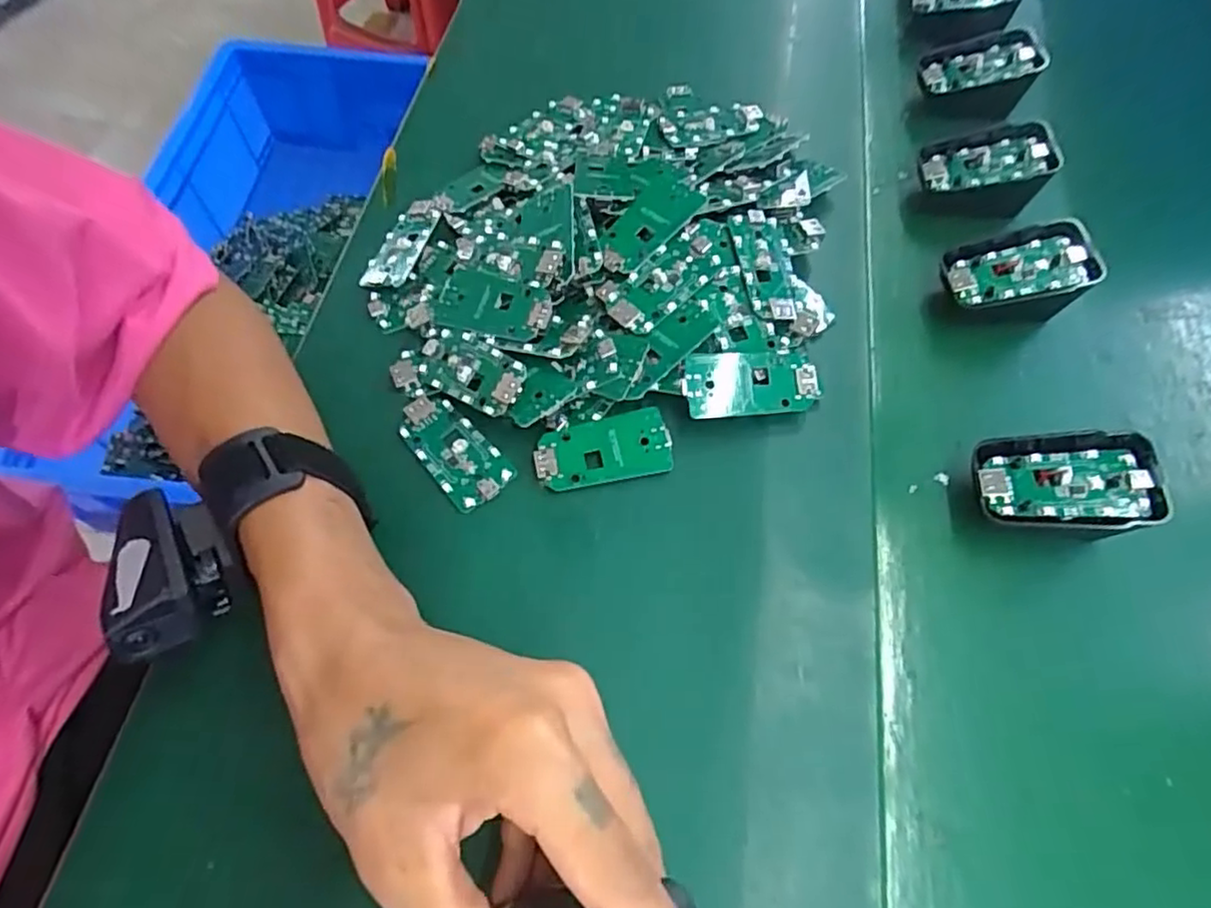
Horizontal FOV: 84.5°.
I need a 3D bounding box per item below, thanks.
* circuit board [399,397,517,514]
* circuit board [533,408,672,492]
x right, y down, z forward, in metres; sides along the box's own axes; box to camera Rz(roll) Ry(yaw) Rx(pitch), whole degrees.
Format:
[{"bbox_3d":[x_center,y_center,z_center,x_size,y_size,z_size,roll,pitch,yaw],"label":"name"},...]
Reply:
[{"bbox_3d":[-0.073,-0.003,0.317,0.030,0.004,0.062,-39,68,-18],"label":"circuit board"},{"bbox_3d":[-0.001,-0.001,0.312,0.062,0.004,0.030,-11,76,-4],"label":"circuit board"}]

